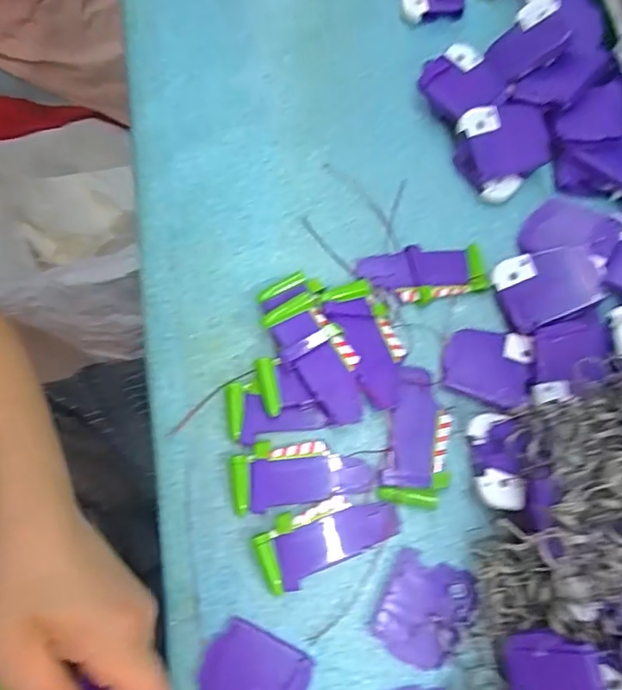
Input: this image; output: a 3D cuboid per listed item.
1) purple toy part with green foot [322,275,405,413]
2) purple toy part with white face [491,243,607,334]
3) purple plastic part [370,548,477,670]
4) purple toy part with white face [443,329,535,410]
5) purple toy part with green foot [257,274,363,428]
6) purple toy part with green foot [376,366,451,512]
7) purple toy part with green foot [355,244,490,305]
[{"bbox_3d":[0.039,-0.001,0.373,0.041,0.013,0.087,-19,75,-23],"label":"purple toy part with green foot"},{"bbox_3d":[0.164,-0.041,0.375,0.066,0.025,0.051,-22,73,-5],"label":"purple toy part with white face"},{"bbox_3d":[0.069,0.161,0.332,0.052,0.008,0.058,23,75,8],"label":"purple plastic part"},{"bbox_3d":[0.119,0.014,0.368,0.054,0.010,0.049,15,74,6],"label":"purple toy part with white face"},{"bbox_3d":[0.001,0.002,0.367,0.044,0.025,0.108,-23,74,-5],"label":"purple toy part with green foot"},{"bbox_3d":[0.071,0.060,0.359,0.039,0.009,0.088,10,73,5],"label":"purple toy part with green foot"},{"bbox_3d":[0.079,-0.051,0.392,0.087,0.008,0.039,-8,73,-1],"label":"purple toy part with green foot"}]

